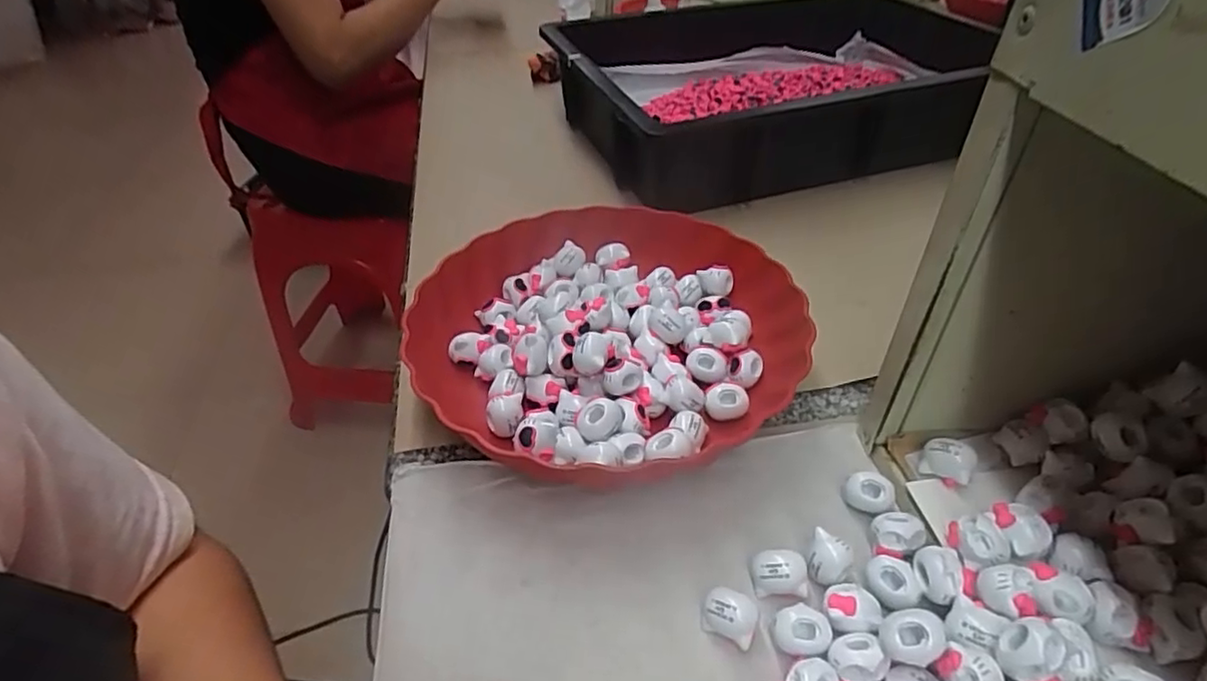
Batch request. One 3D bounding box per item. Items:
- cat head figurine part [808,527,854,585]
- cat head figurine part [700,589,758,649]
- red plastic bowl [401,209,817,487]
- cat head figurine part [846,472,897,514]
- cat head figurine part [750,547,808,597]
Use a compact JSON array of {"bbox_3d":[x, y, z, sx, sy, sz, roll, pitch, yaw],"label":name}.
[{"bbox_3d":[0.109,0.108,0.310,0.019,0.026,0.016,17,45,20],"label":"cat head figurine part"},{"bbox_3d":[0.058,0.127,0.292,0.024,0.021,0.016,23,47,26],"label":"cat head figurine part"},{"bbox_3d":[0.003,-0.005,0.415,0.232,0.050,0.223,-30,49,-28],"label":"red plastic bowl"},{"bbox_3d":[0.142,0.083,0.340,0.023,0.022,0.016,20,46,23],"label":"cat head figurine part"},{"bbox_3d":[0.085,0.113,0.308,0.025,0.020,0.017,5,42,8],"label":"cat head figurine part"}]

